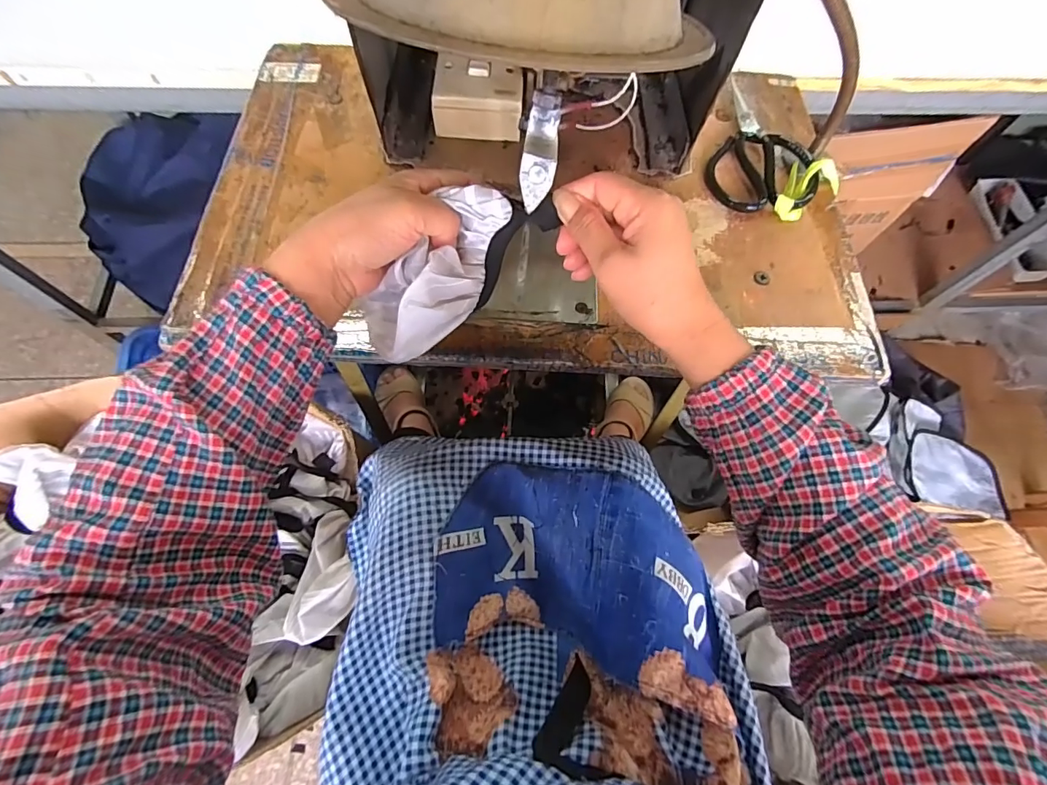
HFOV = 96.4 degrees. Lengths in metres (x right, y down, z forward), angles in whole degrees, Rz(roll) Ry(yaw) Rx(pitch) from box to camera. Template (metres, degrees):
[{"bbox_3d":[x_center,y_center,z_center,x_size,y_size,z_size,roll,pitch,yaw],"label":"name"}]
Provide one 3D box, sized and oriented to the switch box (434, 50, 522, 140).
[{"bbox_3d":[-0.043,-0.292,0.466,0.087,0.045,0.064,8,67,1],"label":"switch box"}]

